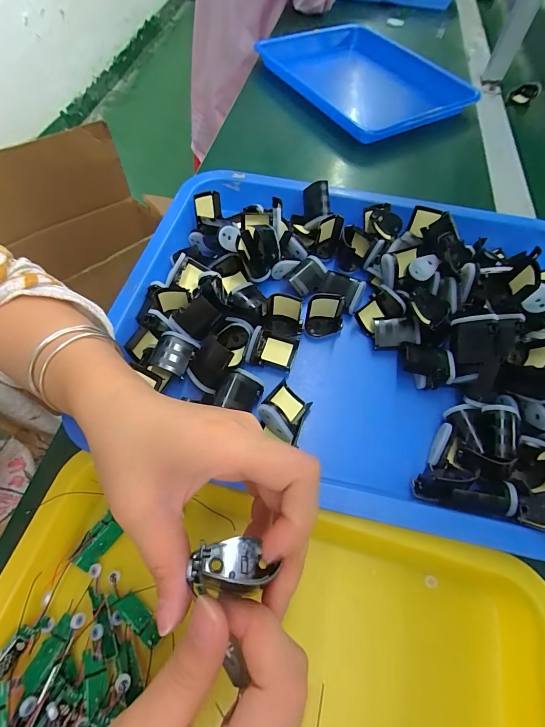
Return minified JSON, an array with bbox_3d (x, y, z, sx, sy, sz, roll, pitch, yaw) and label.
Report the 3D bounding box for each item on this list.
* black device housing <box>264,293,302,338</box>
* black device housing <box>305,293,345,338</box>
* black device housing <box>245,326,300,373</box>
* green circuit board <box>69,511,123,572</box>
[{"bbox_3d":[0.011,-0.044,0.312,0.034,0.029,0.024,9,61,2],"label":"black device housing"},{"bbox_3d":[0.050,-0.046,0.321,0.035,0.039,0.023,-5,61,-6],"label":"black device housing"},{"bbox_3d":[0.000,-0.012,0.311,0.041,0.018,0.037,15,61,6],"label":"black device housing"},{"bbox_3d":[-0.119,0.122,0.232,0.018,0.004,0.033,42,64,-9],"label":"green circuit board"}]

